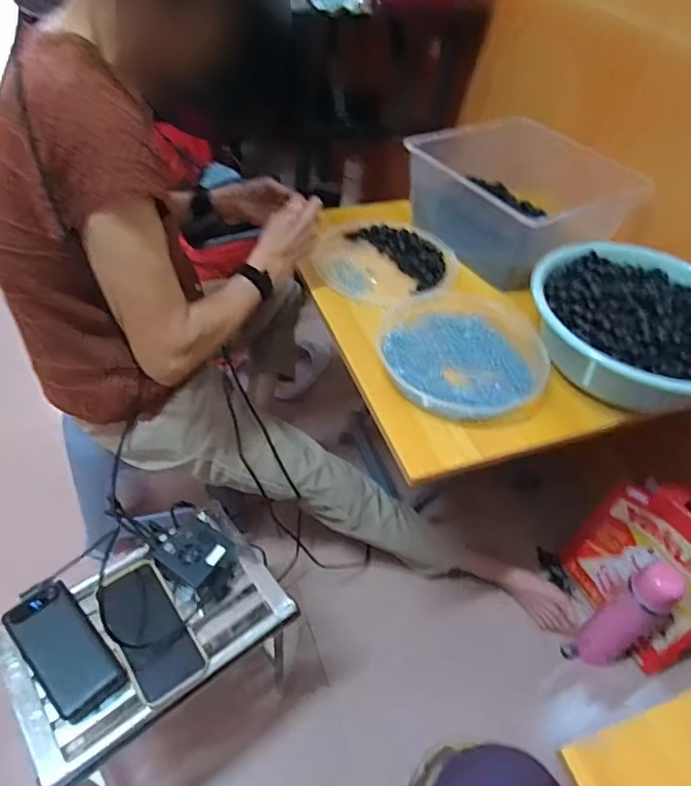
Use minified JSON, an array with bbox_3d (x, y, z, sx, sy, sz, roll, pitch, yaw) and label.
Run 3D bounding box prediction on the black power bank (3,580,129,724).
[{"bbox_3d":[-0.331,0.300,0.651,0.164,0.030,0.075,38,54,26],"label":"black power bank"}]

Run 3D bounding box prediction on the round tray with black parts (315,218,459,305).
[{"bbox_3d":[0.061,-0.224,0.907,0.221,0.018,0.209,3,47,-3],"label":"round tray with black parts"}]

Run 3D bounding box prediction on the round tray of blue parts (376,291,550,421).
[{"bbox_3d":[0.160,-0.068,0.767,0.220,0.034,0.249,14,48,7],"label":"round tray of blue parts"}]

